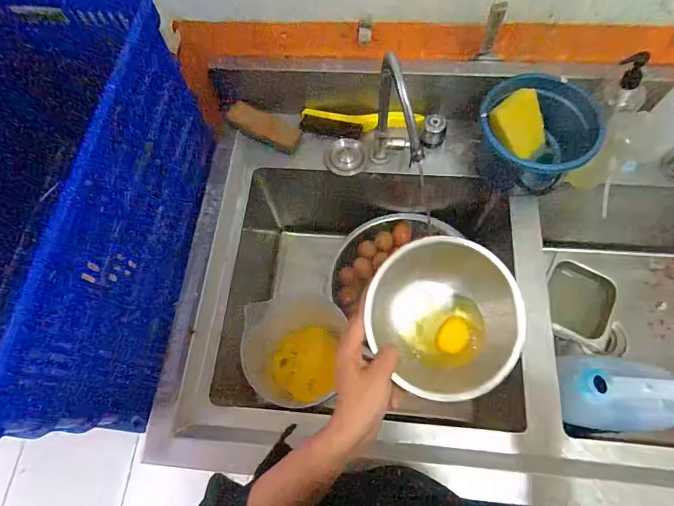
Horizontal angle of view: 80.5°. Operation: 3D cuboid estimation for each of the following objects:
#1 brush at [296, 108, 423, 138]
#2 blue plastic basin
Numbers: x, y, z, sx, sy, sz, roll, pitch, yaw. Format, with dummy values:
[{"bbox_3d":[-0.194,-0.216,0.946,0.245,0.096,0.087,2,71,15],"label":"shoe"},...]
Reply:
[{"bbox_3d":[0.048,-0.262,0.808,0.242,0.050,0.035,5,69,4],"label":"brush"},{"bbox_3d":[0.353,-0.211,0.708,0.190,0.127,0.162,38,75,15],"label":"blue plastic basin"}]

